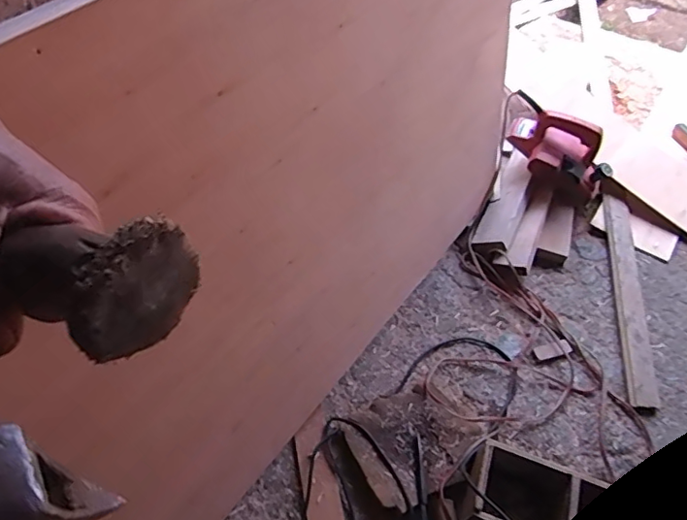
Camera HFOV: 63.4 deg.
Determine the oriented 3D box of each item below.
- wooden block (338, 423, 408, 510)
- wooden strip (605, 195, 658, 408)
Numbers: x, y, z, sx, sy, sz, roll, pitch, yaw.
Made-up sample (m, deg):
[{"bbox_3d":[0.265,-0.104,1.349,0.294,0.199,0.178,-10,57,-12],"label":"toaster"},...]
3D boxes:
[{"bbox_3d":[0.049,0.356,0.957,0.041,0.023,0.168,-25,58,-21],"label":"wooden block"},{"bbox_3d":[0.635,0.075,1.231,0.072,0.023,0.535,16,55,-7],"label":"wooden strip"}]

